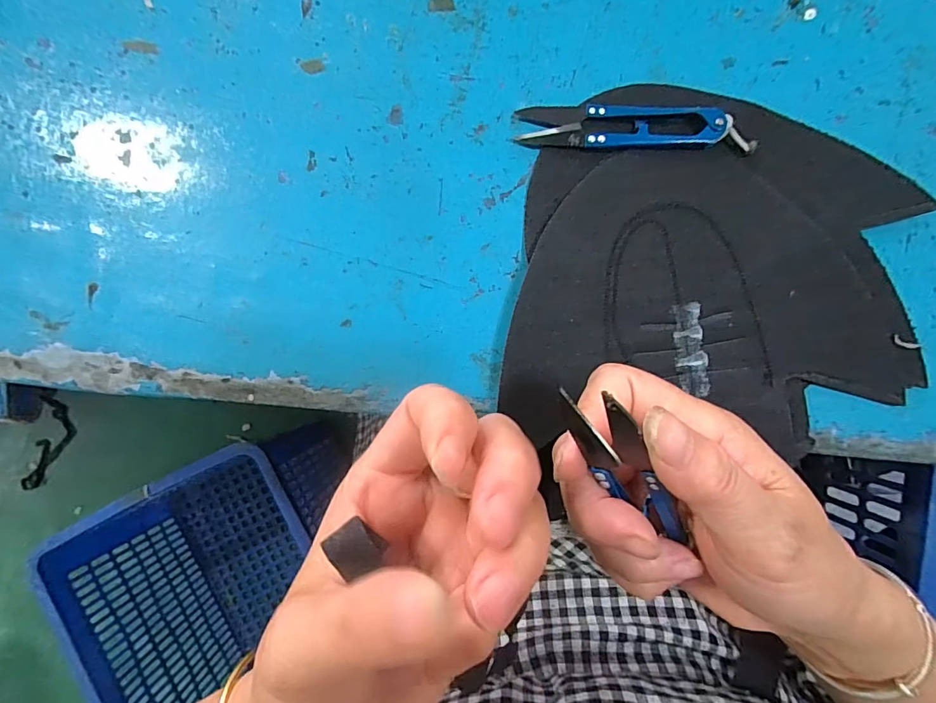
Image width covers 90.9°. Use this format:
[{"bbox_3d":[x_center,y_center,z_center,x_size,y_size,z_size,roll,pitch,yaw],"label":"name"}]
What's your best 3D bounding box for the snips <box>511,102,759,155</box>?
[{"bbox_3d":[0.087,-0.119,0.243,0.120,0.014,0.025,4,89,2],"label":"snips"}]

